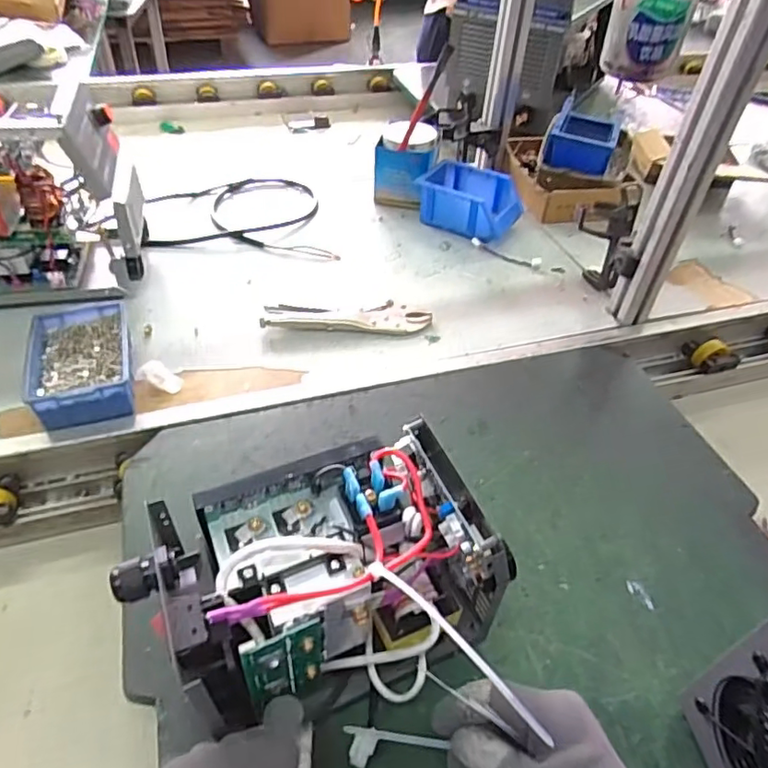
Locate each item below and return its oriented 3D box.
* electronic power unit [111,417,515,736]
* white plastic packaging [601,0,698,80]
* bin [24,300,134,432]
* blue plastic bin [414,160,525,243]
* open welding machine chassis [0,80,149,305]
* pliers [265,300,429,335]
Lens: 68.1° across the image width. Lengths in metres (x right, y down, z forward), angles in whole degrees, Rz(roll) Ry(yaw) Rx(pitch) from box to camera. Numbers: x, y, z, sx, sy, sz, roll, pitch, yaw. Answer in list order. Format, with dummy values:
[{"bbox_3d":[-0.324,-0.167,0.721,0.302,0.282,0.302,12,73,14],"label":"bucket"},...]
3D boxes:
[{"bbox_3d":[-0.040,0.140,0.389,0.218,0.148,0.116,-14,47,-18],"label":"electronic power unit"},{"bbox_3d":[0.220,-0.300,0.470,0.060,0.074,0.061,20,46,15],"label":"white plastic packaging"},{"bbox_3d":[-0.329,-0.023,0.626,0.099,0.051,0.148,-13,47,-17],"label":"bin"},{"bbox_3d":[0.138,-0.292,0.916,0.158,0.070,0.115,27,49,21],"label":"blue plastic bin"},{"bbox_3d":[-0.452,-0.216,0.688,0.300,0.225,0.132,-7,46,-12],"label":"open welding machine chassis"},{"bbox_3d":[-0.046,-0.087,0.734,0.213,0.011,0.051,2,44,-3],"label":"pliers"}]

